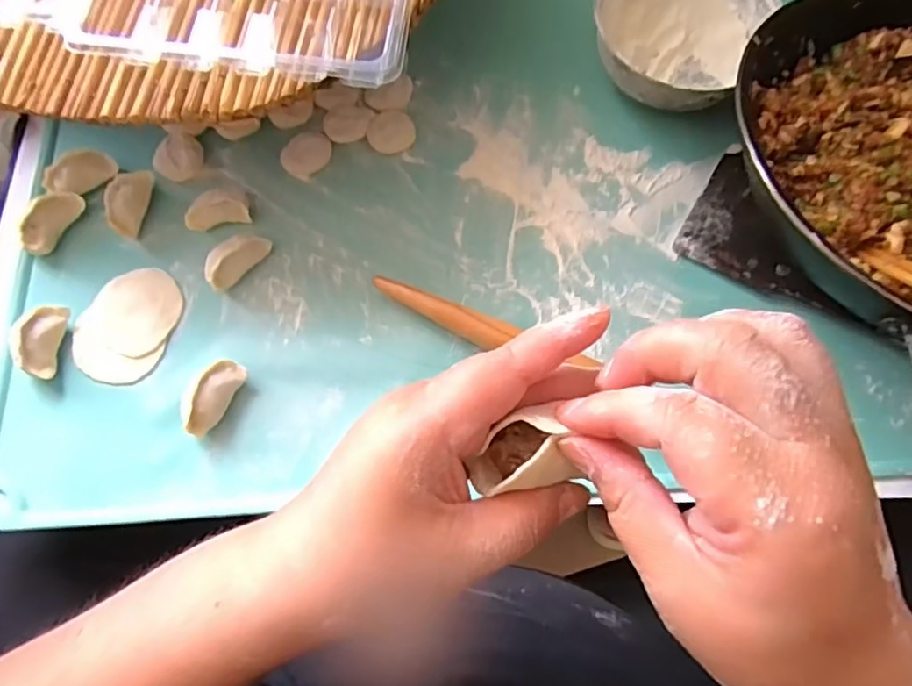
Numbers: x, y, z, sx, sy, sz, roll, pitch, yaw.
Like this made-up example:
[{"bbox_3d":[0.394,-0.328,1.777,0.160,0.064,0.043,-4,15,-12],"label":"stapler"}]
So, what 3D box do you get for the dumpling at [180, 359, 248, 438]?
[{"bbox_3d":[-0.167,0.037,0.408,0.019,0.026,0.054,27,73,9],"label":"dumpling"}]

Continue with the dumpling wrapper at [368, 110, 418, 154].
[{"bbox_3d":[-0.052,-0.174,0.491,0.038,0.004,0.041,3,71,2],"label":"dumpling wrapper"}]

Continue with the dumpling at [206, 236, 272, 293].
[{"bbox_3d":[-0.163,-0.063,0.443,0.018,0.028,0.052,42,76,14],"label":"dumpling"}]

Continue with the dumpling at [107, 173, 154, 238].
[{"bbox_3d":[-0.254,-0.110,0.462,0.022,0.022,0.051,12,71,5],"label":"dumpling"}]

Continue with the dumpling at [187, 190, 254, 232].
[{"bbox_3d":[-0.184,-0.104,0.461,0.045,0.019,0.029,-13,71,-4],"label":"dumpling"}]

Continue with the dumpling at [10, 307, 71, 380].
[{"bbox_3d":[-0.298,-0.001,0.423,0.028,0.023,0.054,-1,70,0],"label":"dumpling"}]

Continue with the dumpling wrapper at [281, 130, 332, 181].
[{"bbox_3d":[-0.122,-0.154,0.487,0.036,0.005,0.042,34,74,12],"label":"dumpling wrapper"}]

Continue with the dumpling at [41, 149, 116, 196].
[{"bbox_3d":[-0.296,-0.133,0.471,0.051,0.026,0.020,-42,75,-13],"label":"dumpling"}]

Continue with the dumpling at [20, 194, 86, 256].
[{"bbox_3d":[-0.310,-0.092,0.457,0.023,0.024,0.053,26,73,9],"label":"dumpling"}]

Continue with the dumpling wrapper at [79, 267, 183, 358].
[{"bbox_3d":[-0.239,-0.025,0.444,0.062,0.008,0.065,0,70,0],"label":"dumpling wrapper"}]

